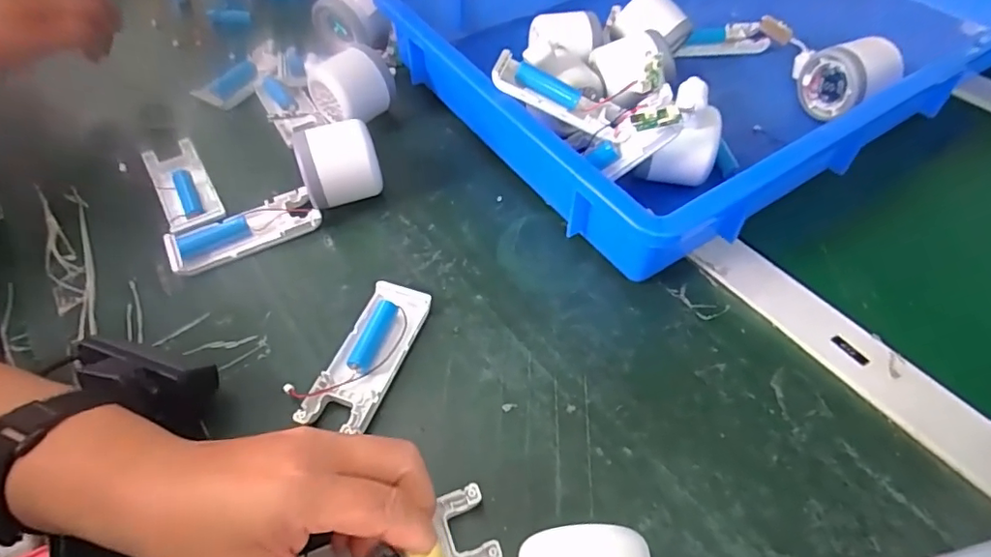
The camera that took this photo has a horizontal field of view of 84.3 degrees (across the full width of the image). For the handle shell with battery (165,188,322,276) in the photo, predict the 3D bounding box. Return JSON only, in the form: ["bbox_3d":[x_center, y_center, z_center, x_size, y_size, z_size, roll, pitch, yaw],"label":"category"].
[{"bbox_3d":[-0.185,-0.034,0.406,0.104,0.019,0.035,-23,55,-15],"label":"handle shell with battery"}]

